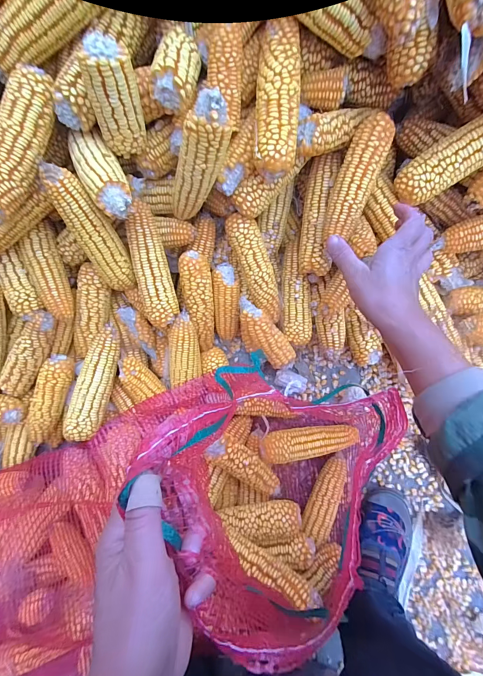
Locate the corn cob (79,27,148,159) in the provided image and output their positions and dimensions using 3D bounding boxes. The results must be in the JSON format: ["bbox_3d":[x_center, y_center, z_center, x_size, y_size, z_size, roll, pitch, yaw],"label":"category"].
[{"bbox_3d":[-0.130,-0.246,0.325,0.042,0.105,0.034,9,62,3],"label":"corn cob"}]

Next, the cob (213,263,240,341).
[{"bbox_3d":[-0.023,-0.058,0.511,0.041,0.032,0.130,-1,117,2],"label":"cob"}]

